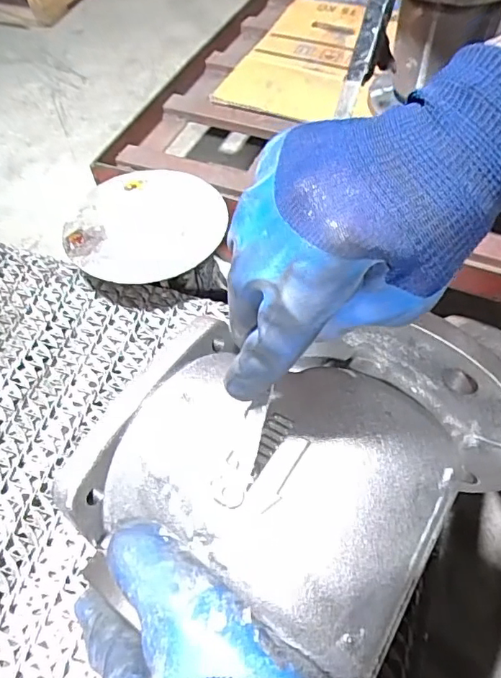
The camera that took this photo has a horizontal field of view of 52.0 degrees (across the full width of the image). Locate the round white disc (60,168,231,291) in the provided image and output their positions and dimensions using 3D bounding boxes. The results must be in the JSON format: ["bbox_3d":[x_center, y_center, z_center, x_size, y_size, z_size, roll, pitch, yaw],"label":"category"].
[{"bbox_3d":[-0.108,-0.119,0.531,0.159,0.013,0.153,-10,54,-3],"label":"round white disc"}]

